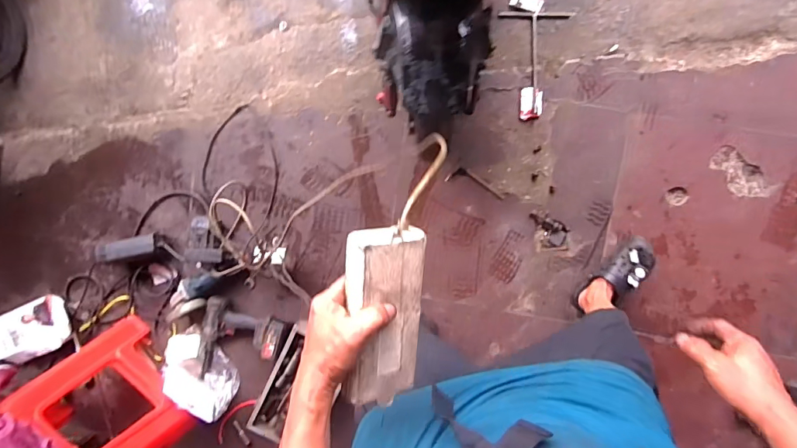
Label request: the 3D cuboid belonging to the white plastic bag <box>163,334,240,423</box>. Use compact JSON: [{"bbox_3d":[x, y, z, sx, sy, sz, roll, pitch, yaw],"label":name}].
[{"bbox_3d":[-0.578,0.441,1.306,0.109,0.157,0.265,-26,93,6],"label":"white plastic bag"}]

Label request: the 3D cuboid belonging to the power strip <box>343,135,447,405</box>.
[{"bbox_3d":[-0.016,0.078,0.487,0.095,0.045,0.238,3,102,-29],"label":"power strip"}]

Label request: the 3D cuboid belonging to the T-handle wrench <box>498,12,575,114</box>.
[{"bbox_3d":[0.370,-0.440,1.215,0.194,0.020,0.272,3,91,7],"label":"T-handle wrench"}]

